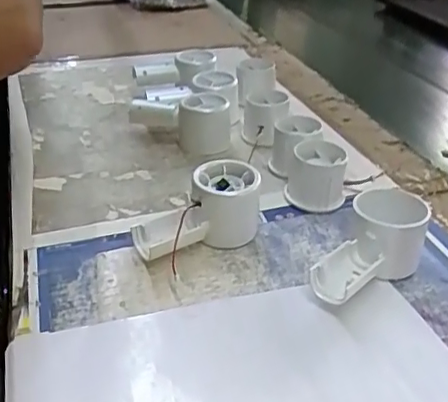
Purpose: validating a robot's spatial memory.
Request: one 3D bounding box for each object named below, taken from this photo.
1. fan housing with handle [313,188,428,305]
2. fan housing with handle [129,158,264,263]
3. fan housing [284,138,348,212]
[{"bbox_3d":[0.116,0.039,0.451,0.058,0.057,0.113,23,38,31],"label":"fan housing with handle"},{"bbox_3d":[-0.021,0.012,0.487,0.110,0.058,0.053,-21,38,-31],"label":"fan housing with handle"},{"bbox_3d":[0.090,-0.025,0.555,0.054,0.052,0.061,5,32,6],"label":"fan housing"}]

